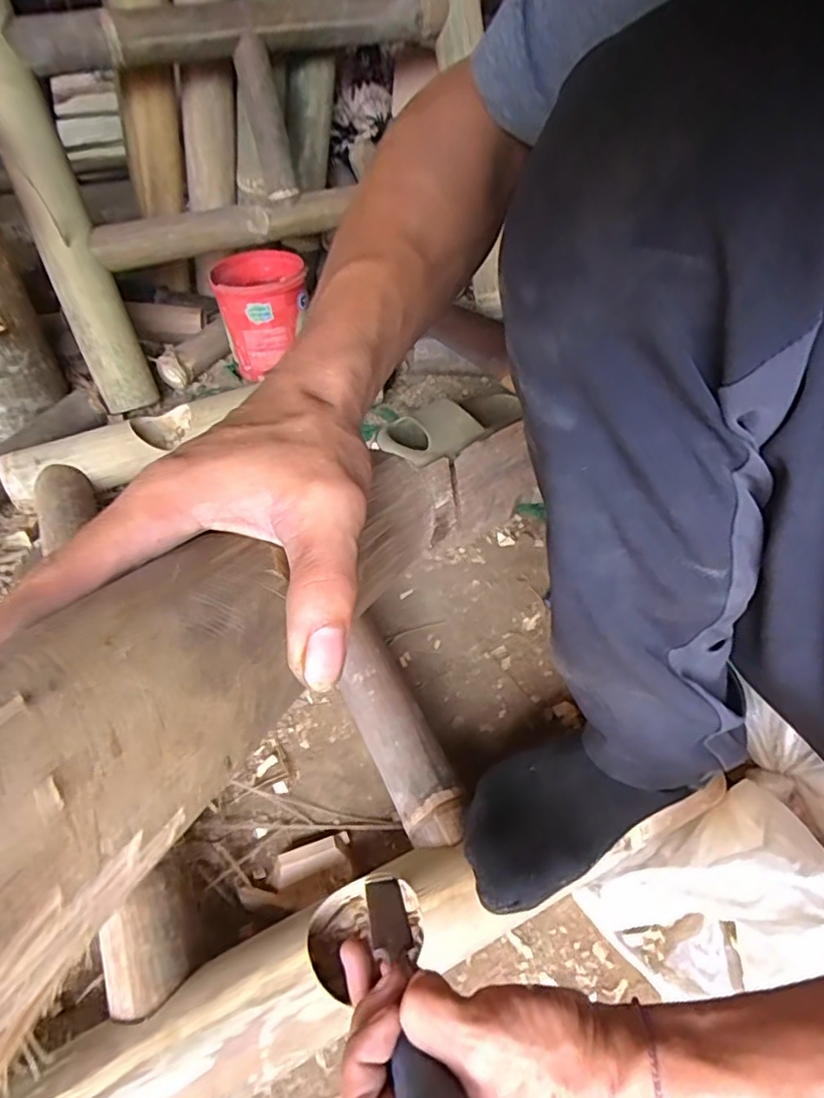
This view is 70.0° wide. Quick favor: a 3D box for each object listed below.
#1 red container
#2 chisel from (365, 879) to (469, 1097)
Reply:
[{"bbox_3d":[-0.228,-0.366,0.917,0.139,0.138,0.131,-16,50,-13],"label":"red container"},{"bbox_3d":[-0.005,0.228,0.313,0.026,0.228,0.020,-8,85,-8],"label":"chisel"}]

